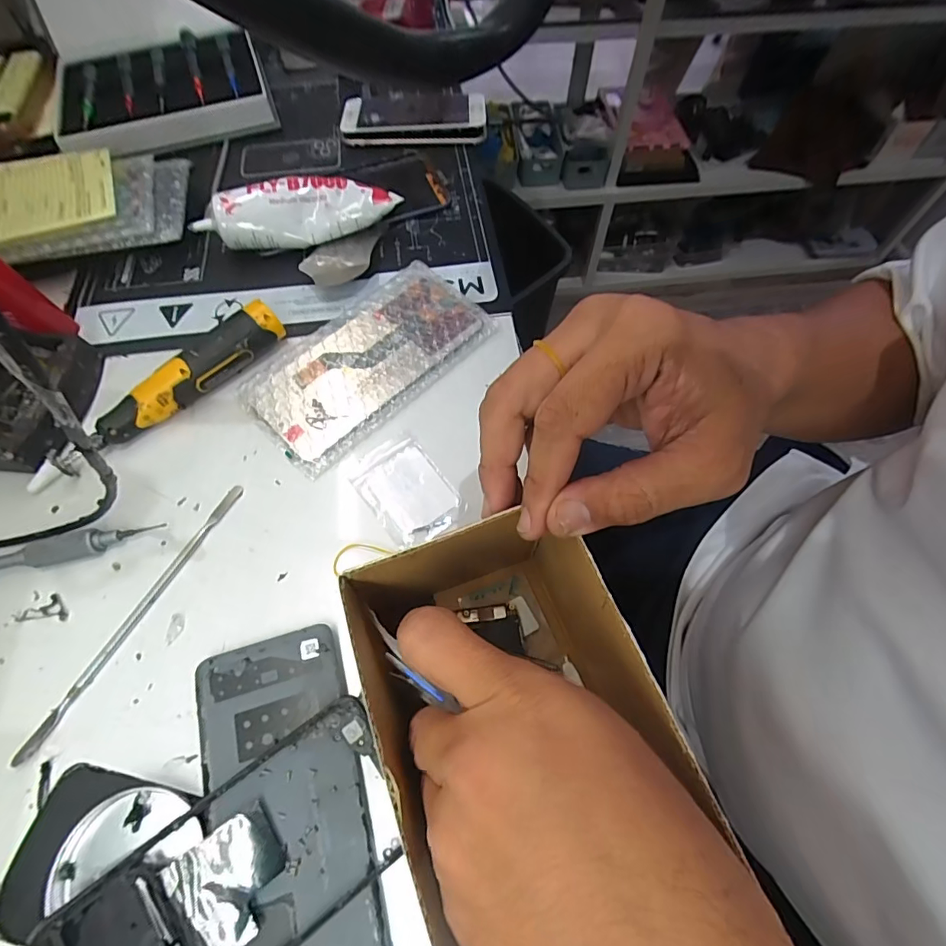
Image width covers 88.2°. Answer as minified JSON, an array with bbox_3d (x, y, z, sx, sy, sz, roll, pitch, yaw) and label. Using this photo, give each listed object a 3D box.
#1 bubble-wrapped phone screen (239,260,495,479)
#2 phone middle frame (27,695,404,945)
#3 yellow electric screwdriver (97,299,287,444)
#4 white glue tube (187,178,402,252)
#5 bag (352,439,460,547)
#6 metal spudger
[{"bbox_3d":[-0.079,-0.088,0.352,0.100,0.009,0.173,40,71,18],"label":"bubble-wrapped phone screen"},{"bbox_3d":[-0.104,0.180,0.217,0.156,0.014,0.073,-34,68,-15],"label":"phone middle frame"},{"bbox_3d":[-0.189,-0.067,0.332,0.024,0.029,0.131,39,70,17],"label":"yellow electric screwdriver"},{"bbox_3d":[-0.138,-0.204,0.387,0.152,0.045,0.032,-15,65,-7],"label":"white glue tube"},{"bbox_3d":[-0.043,0.010,0.307,0.049,0.004,0.069,-34,68,-15],"label":"bag"},{"bbox_3d":[-0.189,0.077,0.278,0.008,0.004,0.169,24,67,12],"label":"metal spudger"}]

